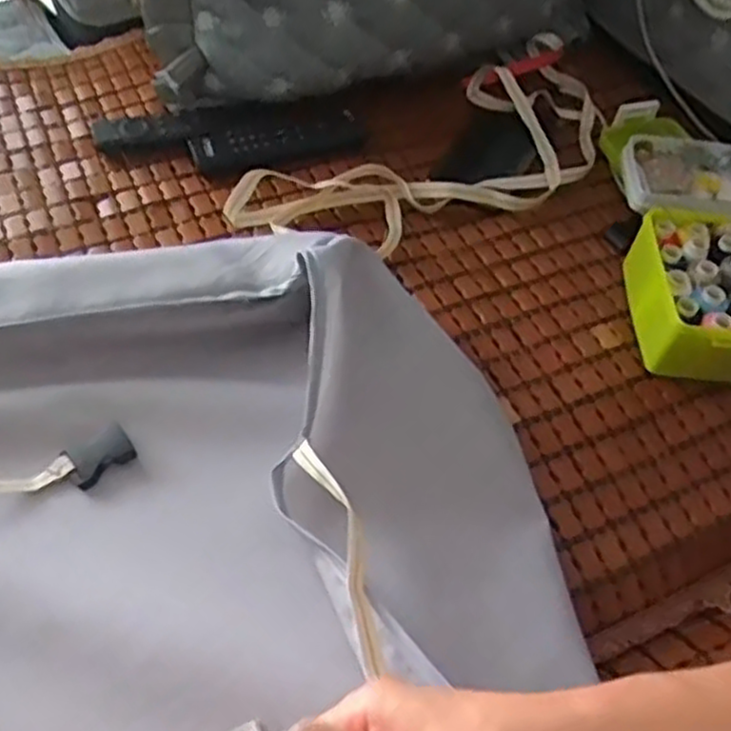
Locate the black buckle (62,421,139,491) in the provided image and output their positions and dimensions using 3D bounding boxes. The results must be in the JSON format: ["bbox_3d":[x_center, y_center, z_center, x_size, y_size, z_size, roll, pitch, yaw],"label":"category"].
[{"bbox_3d":[-0.168,0.057,0.479,0.041,0.005,0.028,-33,60,-23],"label":"black buckle"}]

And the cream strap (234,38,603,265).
[{"bbox_3d":[0.085,-0.197,0.694,0.424,0.029,0.169,-35,61,-24],"label":"cream strap"}]

